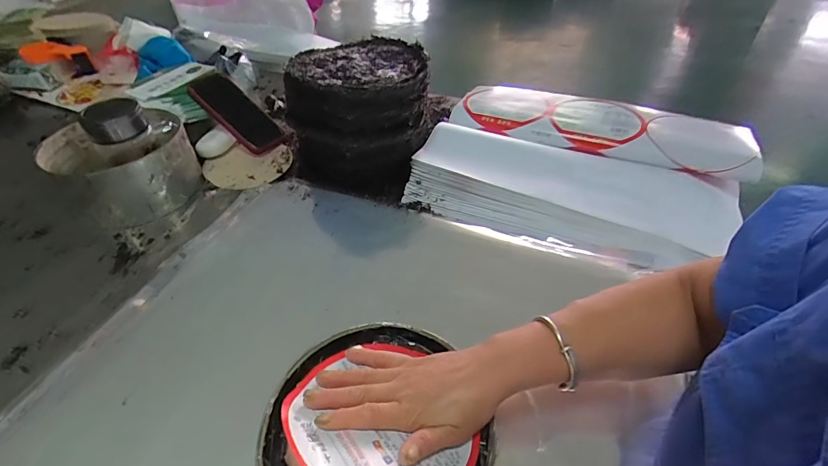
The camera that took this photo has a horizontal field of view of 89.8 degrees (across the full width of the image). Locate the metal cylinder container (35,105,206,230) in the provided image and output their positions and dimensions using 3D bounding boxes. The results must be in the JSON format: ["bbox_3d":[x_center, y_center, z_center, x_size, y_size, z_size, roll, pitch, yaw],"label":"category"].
[{"bbox_3d":[-0.438,-0.112,0.633,0.186,0.108,0.179,31,53,30],"label":"metal cylinder container"}]

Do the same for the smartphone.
[{"bbox_3d":[-0.305,-0.207,0.724,0.162,0.016,0.077,47,46,-10],"label":"smartphone"}]

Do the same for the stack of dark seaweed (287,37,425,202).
[{"bbox_3d":[-0.082,-0.187,0.647,0.209,0.152,0.224,13,46,15],"label":"stack of dark seaweed"}]

